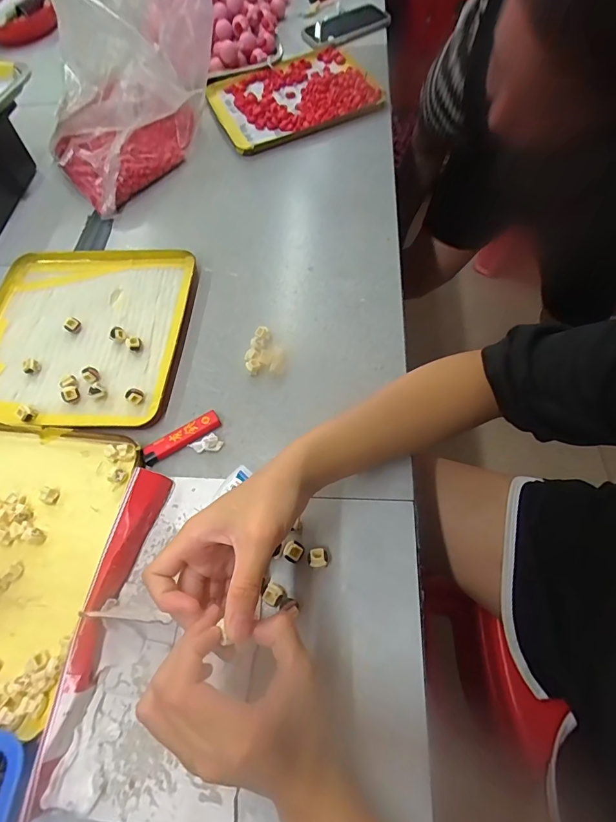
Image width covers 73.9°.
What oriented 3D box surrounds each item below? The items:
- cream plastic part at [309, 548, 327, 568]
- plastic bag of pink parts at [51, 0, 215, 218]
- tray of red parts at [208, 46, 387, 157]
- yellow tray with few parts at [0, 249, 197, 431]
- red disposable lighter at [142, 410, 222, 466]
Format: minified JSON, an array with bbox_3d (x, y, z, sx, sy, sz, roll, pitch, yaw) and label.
[{"bbox_3d":[0.008,0.120,0.335,0.013,0.011,0.014,-7,63,3],"label":"cream plastic part"},{"bbox_3d":[-0.264,-0.445,0.561,0.164,0.170,0.251,36,72,21],"label":"plastic bag of pink parts"},{"bbox_3d":[-0.024,-0.508,0.664,0.244,0.031,0.235,-23,63,-5],"label":"tray of red parts"},{"bbox_3d":[-0.263,-0.091,0.471,0.245,0.018,0.240,0,63,7],"label":"yellow tray with few parts"},{"bbox_3d":[-0.124,0.025,0.402,0.079,0.008,0.021,-33,64,-10],"label":"red disposable lighter"}]

